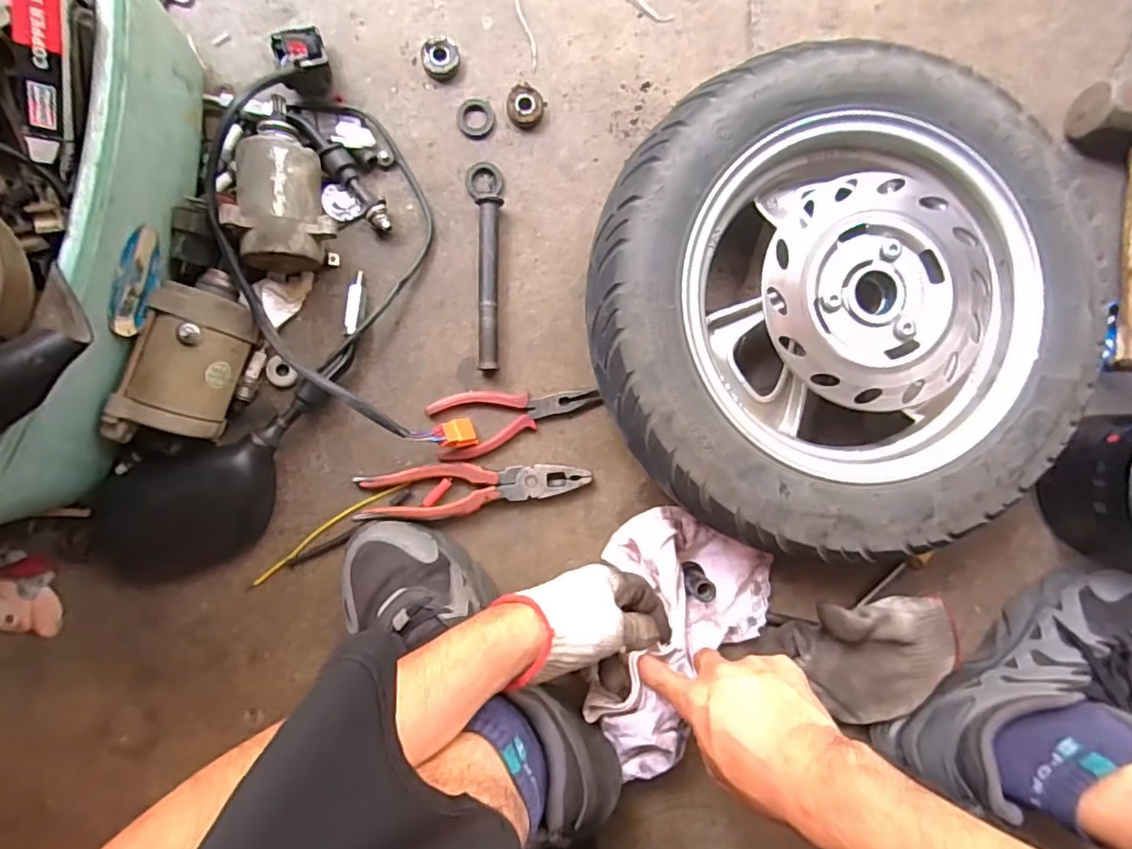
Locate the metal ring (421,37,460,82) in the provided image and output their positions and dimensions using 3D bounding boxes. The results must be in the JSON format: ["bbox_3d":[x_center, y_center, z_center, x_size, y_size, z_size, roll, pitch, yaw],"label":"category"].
[{"bbox_3d":[-0.105,-0.308,0.497,0.031,0.010,0.030,0,88,-5],"label":"metal ring"}]

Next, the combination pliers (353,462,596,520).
[{"bbox_3d":[-0.076,0.053,0.493,0.188,0.018,0.043,-4,89,-5],"label":"combination pliers"}]

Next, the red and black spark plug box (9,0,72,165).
[{"bbox_3d":[-0.278,-0.192,0.313,0.017,0.025,0.097,28,112,30],"label":"red and black spark plug box"}]

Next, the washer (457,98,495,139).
[{"bbox_3d":[-0.076,-0.259,0.499,0.030,0.007,0.033,0,88,-5],"label":"washer"}]

